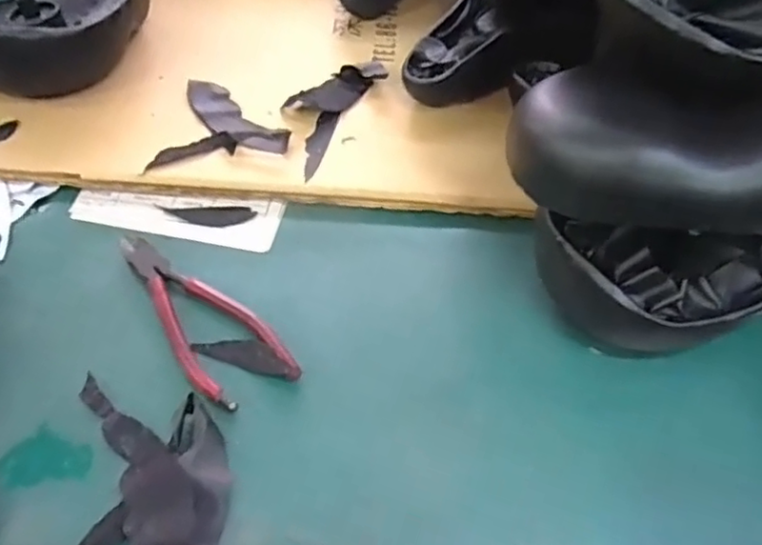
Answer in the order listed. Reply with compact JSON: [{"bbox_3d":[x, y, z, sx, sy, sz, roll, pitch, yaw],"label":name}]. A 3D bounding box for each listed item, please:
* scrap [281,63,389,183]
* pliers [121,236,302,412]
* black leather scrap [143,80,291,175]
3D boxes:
[{"bbox_3d":[-0.049,-0.131,0.527,0.057,0.013,0.137,23,56,13],"label":"scrap"},{"bbox_3d":[-0.118,0.022,0.409,0.054,0.008,0.155,-33,62,-23],"label":"pliers"},{"bbox_3d":[-0.132,-0.125,0.506,0.105,0.015,0.096,-11,55,-11],"label":"black leather scrap"}]

